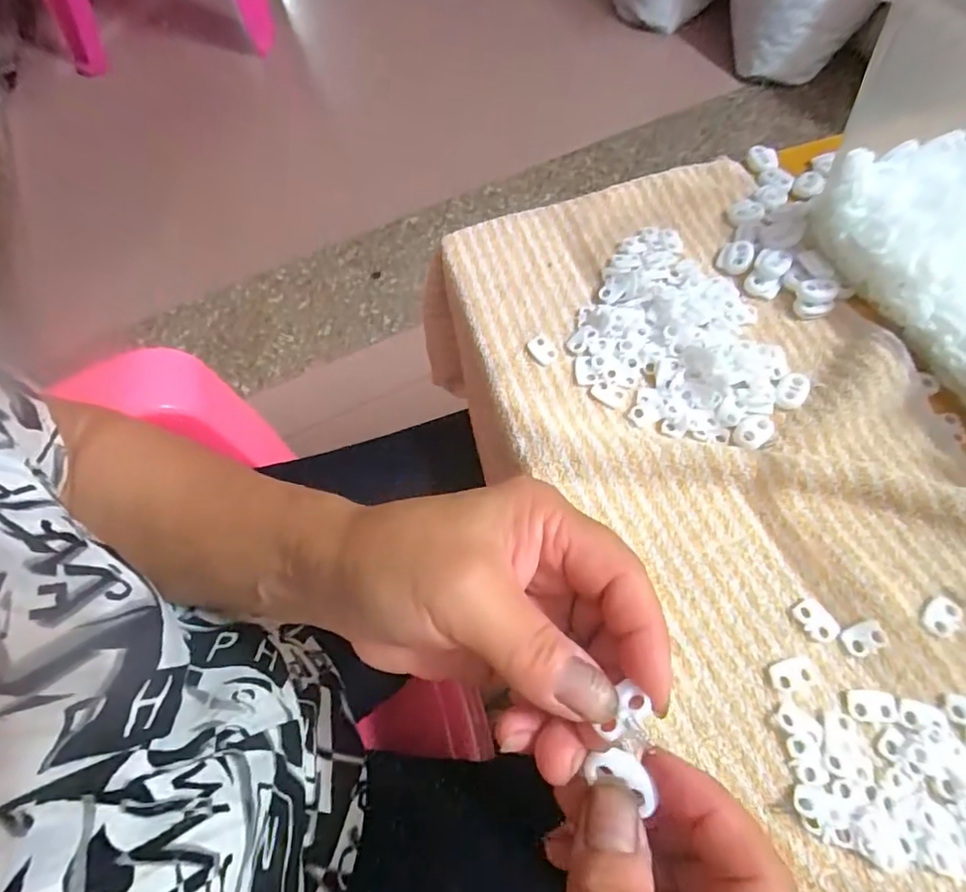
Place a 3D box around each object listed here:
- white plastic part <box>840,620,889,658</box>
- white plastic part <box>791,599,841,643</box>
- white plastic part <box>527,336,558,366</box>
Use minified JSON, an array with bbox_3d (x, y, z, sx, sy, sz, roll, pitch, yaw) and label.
[{"bbox_3d":[0.170,0.086,0.247,0.019,0.004,0.012,-22,66,-7],"label":"white plastic part"},{"bbox_3d":[0.152,0.079,0.252,0.014,0.004,0.019,-31,67,-10],"label":"white plastic part"},{"bbox_3d":[0.035,-0.056,0.323,0.013,0.004,0.019,-30,67,-10],"label":"white plastic part"}]

